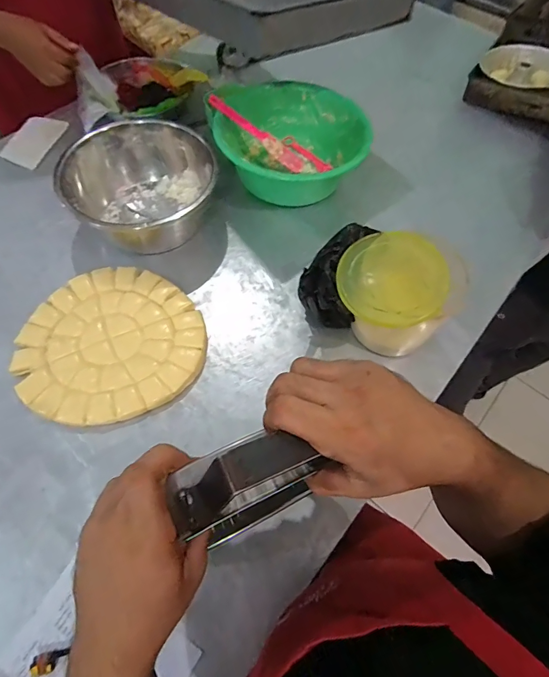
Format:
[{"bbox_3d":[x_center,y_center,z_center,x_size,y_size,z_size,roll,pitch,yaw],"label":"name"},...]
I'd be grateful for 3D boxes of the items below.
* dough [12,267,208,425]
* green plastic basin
[{"bbox_3d":[-0.279,0.000,0.667,0.292,0.029,0.279,1,64,-2],"label":"dough"},{"bbox_3d":[0.035,-0.427,0.851,0.303,0.127,0.303,1,64,-2],"label":"green plastic basin"}]

